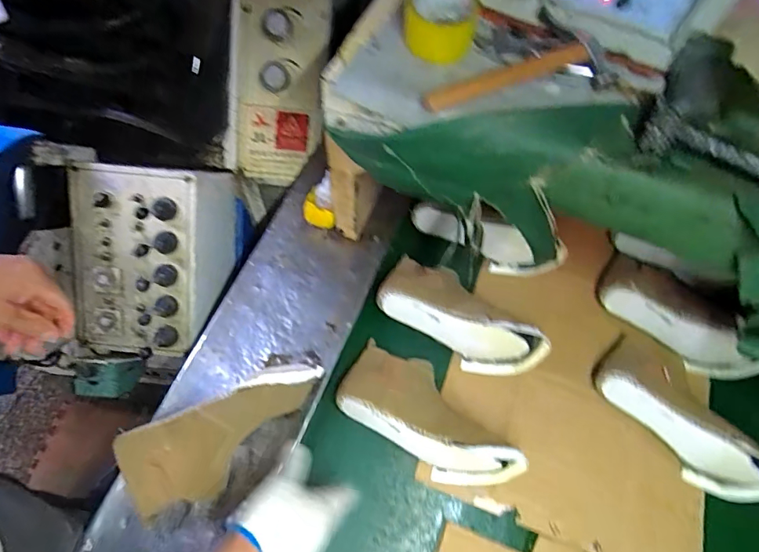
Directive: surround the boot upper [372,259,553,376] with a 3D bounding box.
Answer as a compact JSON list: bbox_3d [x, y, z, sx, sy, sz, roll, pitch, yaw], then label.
[{"bbox_3d":[0.146,0.062,0.777,0.297,0.094,0.134,32,64,14],"label":"boot upper"}]

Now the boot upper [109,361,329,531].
[{"bbox_3d":[-0.215,0.230,0.634,0.288,0.104,0.110,-19,64,-13],"label":"boot upper"}]

